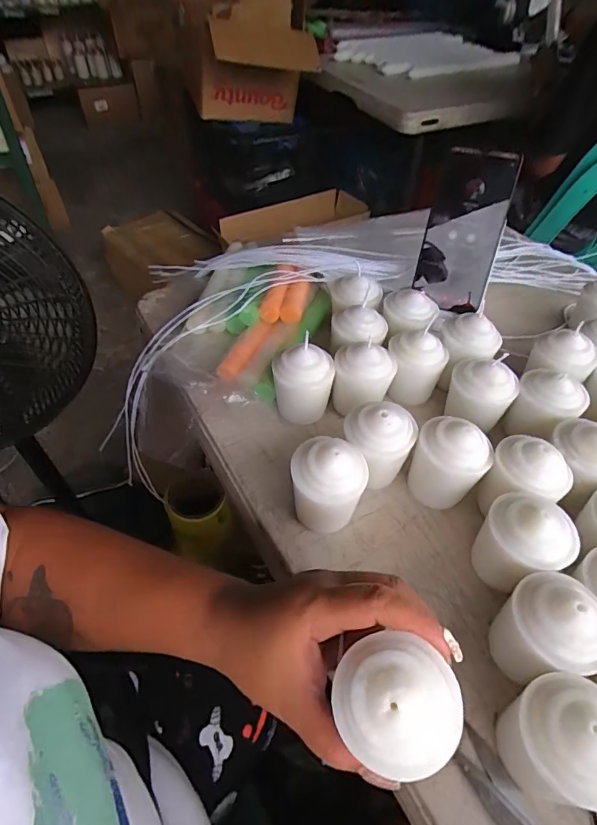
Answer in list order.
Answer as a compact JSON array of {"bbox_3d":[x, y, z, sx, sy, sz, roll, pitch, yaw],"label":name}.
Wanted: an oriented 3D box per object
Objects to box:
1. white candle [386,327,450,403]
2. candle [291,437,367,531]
[{"bbox_3d":[0.115,-0.045,0.446,0.053,0.075,0.048,2,48,1],"label":"white candle"},{"bbox_3d":[0.023,0.055,0.350,0.053,0.066,0.045,2,48,1],"label":"candle"}]

